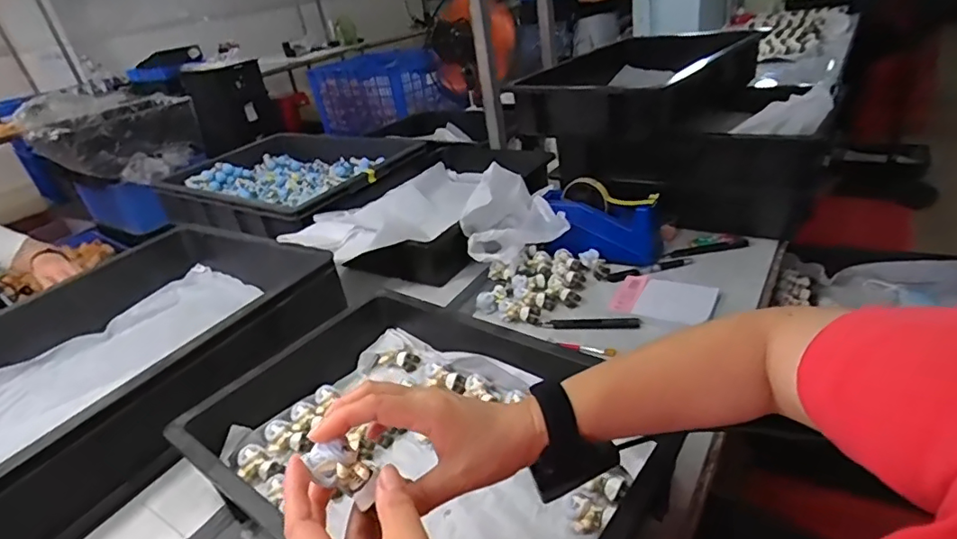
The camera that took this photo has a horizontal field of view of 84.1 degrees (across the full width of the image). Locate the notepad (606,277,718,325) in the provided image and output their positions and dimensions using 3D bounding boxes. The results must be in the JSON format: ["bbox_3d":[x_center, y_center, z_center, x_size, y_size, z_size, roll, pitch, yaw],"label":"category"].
[{"bbox_3d":[0.259,0.043,0.748,0.131,0.011,0.087,13,45,33],"label":"notepad"}]

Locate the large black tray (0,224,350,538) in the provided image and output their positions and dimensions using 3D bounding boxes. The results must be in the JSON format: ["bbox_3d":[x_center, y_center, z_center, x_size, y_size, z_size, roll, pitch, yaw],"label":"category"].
[{"bbox_3d":[-0.503,0.132,0.697,0.451,0.124,0.560,10,34,30],"label":"large black tray"}]

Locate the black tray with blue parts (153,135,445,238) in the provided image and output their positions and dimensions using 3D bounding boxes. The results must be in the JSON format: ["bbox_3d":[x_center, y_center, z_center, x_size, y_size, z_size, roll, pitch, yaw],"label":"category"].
[{"bbox_3d":[-0.424,-0.225,1.244,0.583,0.078,0.405,9,34,29],"label":"black tray with blue parts"}]

